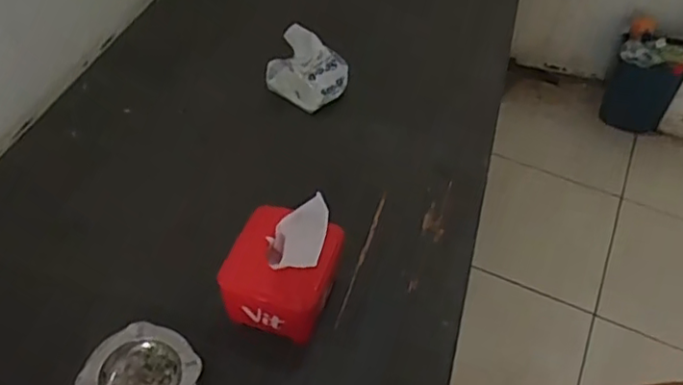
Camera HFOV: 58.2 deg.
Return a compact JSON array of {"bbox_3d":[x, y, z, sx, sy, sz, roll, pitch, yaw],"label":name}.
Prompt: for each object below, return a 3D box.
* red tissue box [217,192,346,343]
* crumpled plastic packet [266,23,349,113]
[{"bbox_3d":[-0.068,0.086,0.722,0.115,0.148,0.125,17,48,11],"label":"red tissue box"},{"bbox_3d":[-0.059,-0.196,1.011,0.137,0.116,0.071,3,47,-1],"label":"crumpled plastic packet"}]

